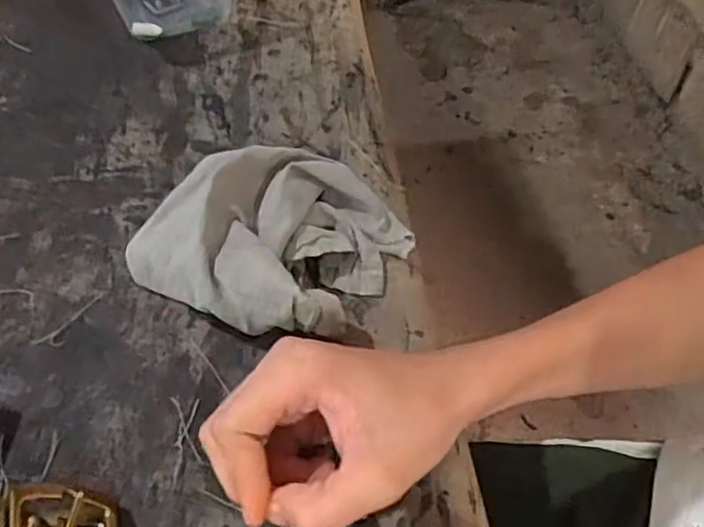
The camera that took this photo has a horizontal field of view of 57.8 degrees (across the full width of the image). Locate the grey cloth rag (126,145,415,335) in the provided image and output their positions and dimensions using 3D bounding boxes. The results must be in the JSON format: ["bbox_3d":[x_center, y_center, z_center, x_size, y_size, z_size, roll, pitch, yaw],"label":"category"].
[{"bbox_3d":[-0.042,-0.018,0.369,0.120,0.046,0.128,31,60,19],"label":"grey cloth rag"}]

